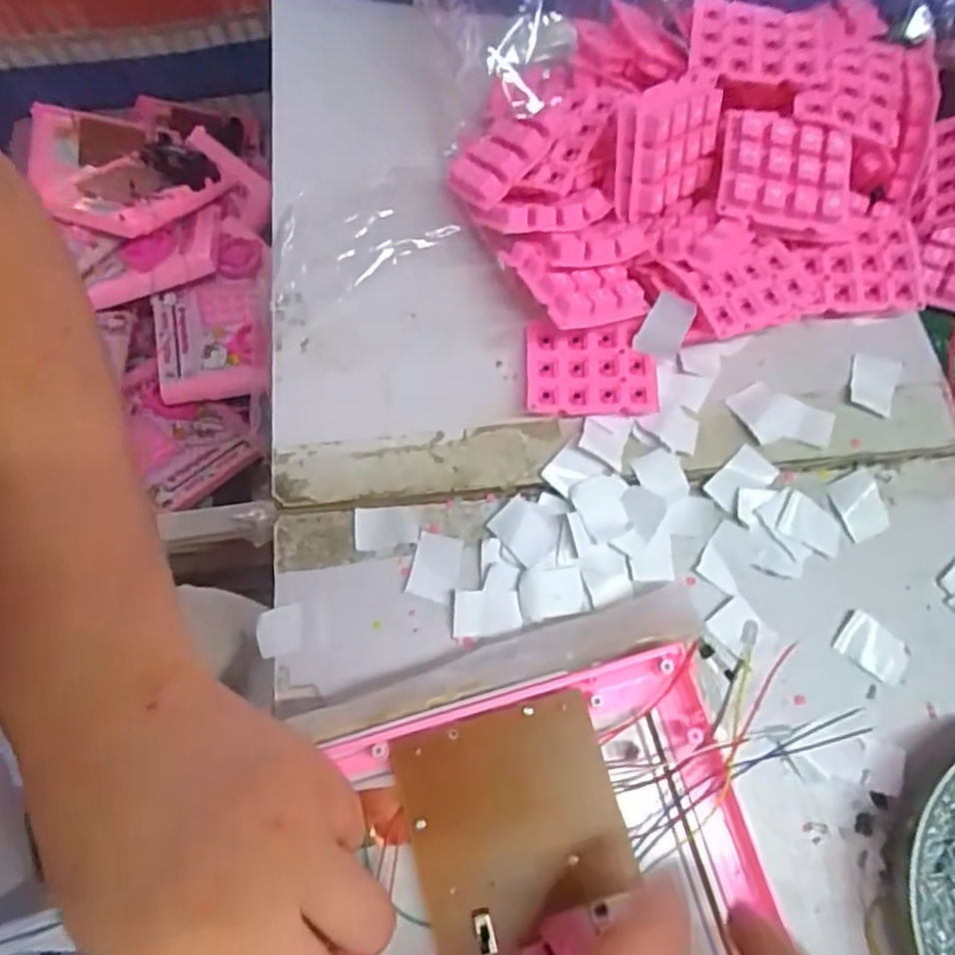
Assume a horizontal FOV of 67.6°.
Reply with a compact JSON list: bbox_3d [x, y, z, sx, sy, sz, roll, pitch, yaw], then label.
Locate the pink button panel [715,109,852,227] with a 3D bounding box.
[{"bbox_3d":[0.140,-0.140,0.323,0.058,0.015,0.046,9,72,4],"label":"pink button panel"}]

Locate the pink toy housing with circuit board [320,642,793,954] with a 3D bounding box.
[{"bbox_3d":[0.019,0.145,0.245,0.150,0.021,0.135,-14,72,-4],"label":"pink toy housing with circuit board"}]

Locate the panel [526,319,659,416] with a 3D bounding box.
[{"bbox_3d":[0.053,-0.050,0.335,0.059,0.013,0.045,4,72,2],"label":"panel"}]

